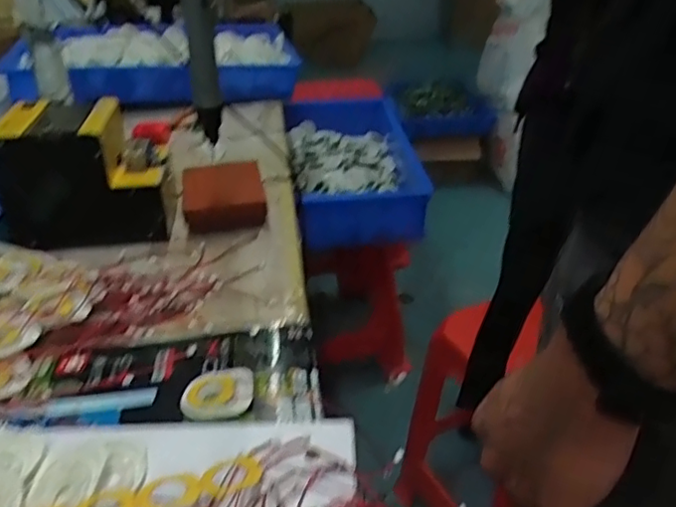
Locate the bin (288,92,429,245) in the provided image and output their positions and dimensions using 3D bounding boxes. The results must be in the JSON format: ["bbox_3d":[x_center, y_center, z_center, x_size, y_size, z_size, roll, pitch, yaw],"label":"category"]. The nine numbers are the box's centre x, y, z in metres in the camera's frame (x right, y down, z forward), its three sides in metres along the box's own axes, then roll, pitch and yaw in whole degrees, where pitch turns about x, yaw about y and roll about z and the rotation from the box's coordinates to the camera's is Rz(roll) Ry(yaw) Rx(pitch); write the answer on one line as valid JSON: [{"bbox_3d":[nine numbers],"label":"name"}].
[{"bbox_3d":[0.031,-0.185,1.316,0.276,0.146,0.540,-5,32,-5],"label":"bin"}]

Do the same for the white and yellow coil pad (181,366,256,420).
[{"bbox_3d":[-0.101,0.119,0.509,0.060,0.011,0.054,-3,32,-2],"label":"white and yellow coil pad"}]

